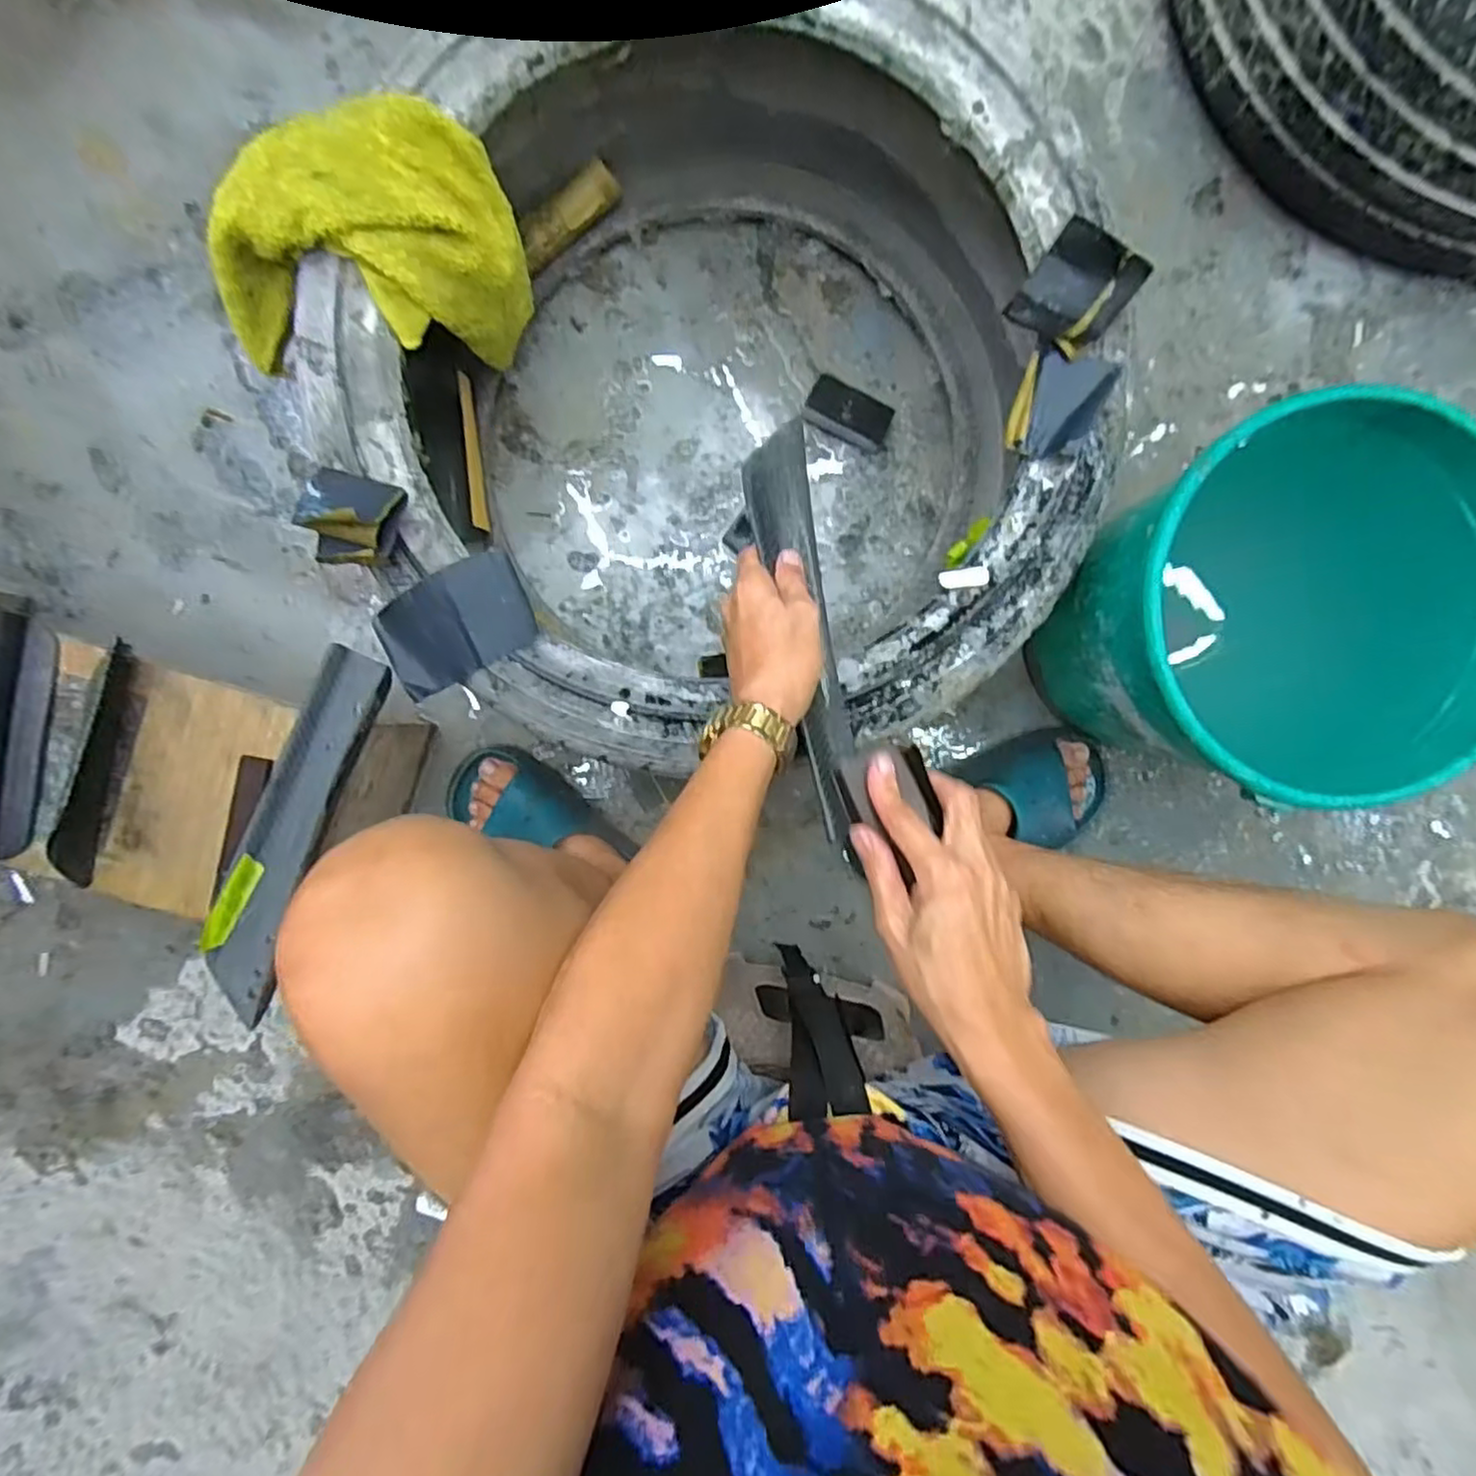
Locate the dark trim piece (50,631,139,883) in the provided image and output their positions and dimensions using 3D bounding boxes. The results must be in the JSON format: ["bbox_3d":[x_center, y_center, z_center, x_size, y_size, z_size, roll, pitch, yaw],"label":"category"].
[{"bbox_3d":[-0.476,0.020,0.521,0.012,0.027,0.182,12,88,28],"label":"dark trim piece"}]

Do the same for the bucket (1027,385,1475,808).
[{"bbox_3d":[0.408,-0.103,0.592,0.266,0.258,0.257,0,92,-1],"label":"bucket"}]

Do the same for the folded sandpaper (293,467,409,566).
[{"bbox_3d":[-0.264,-0.148,0.471,0.074,0.035,0.062,14,92,-2],"label":"folded sandpaper"}]

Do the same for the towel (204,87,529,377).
[{"bbox_3d":[-0.270,-0.359,0.513,0.198,0.142,0.143,7,92,-2],"label":"towel"}]

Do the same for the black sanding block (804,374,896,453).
[{"bbox_3d":[0.111,-0.324,0.699,0.085,0.030,0.042,19,93,-2],"label":"black sanding block"}]

